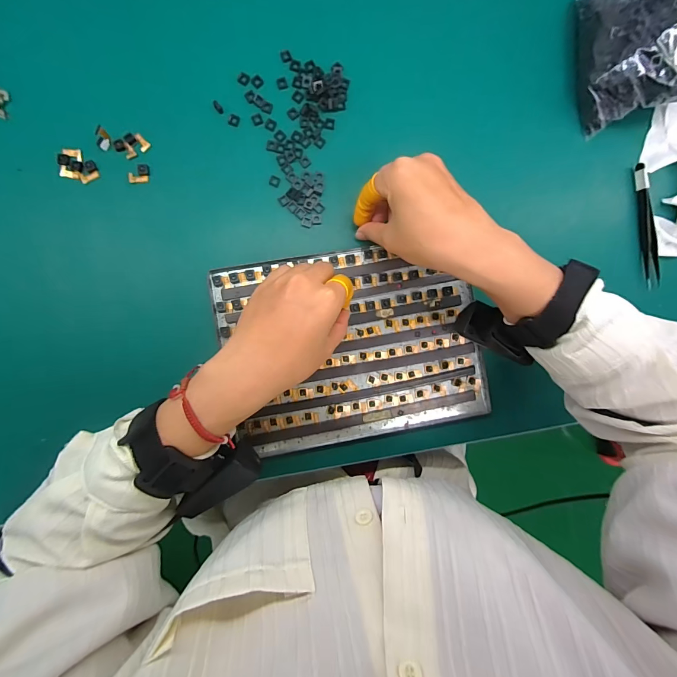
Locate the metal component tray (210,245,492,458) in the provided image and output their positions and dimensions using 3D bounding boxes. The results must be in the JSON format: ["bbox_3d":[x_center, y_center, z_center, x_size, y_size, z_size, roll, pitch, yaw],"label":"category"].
[{"bbox_3d":[0.016,0.006,0.331,0.240,0.005,0.179,-10,92,-5],"label":"metal component tray"}]

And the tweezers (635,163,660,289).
[{"bbox_3d":[0.322,-0.117,0.354,0.012,0.011,0.126,-8,92,-5],"label":"tweezers"}]

